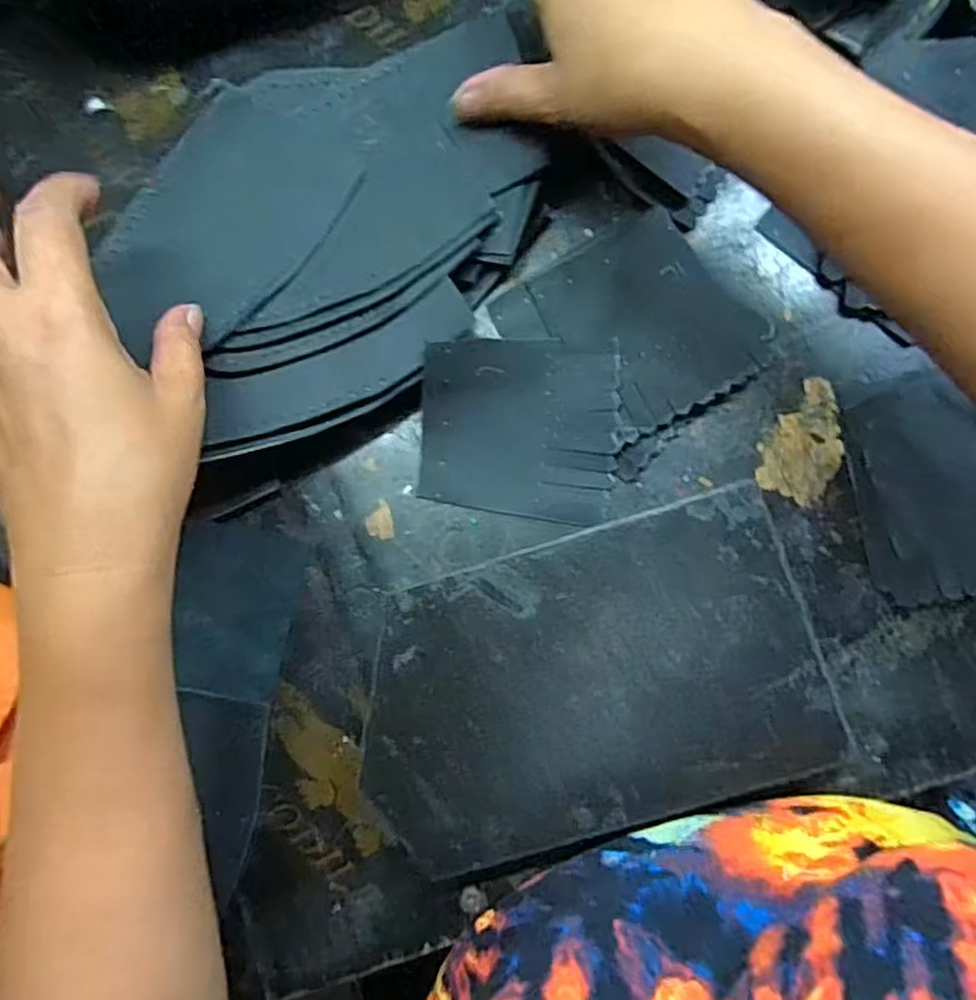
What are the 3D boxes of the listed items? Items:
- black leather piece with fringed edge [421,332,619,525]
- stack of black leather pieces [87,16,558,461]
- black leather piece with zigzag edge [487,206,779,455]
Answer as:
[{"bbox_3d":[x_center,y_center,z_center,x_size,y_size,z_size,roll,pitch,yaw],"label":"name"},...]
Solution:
[{"bbox_3d":[0.014,-0.036,0.340,0.094,0.025,0.084,4,85,7],"label":"black leather piece with fringed edge"},{"bbox_3d":[-0.077,-0.134,0.329,0.225,0.047,0.168,-27,82,4],"label":"stack of black leather pieces"},{"bbox_3d":[0.073,-0.083,0.343,0.108,0.007,0.096,-30,83,-1],"label":"black leather piece with zigzag edge"}]

